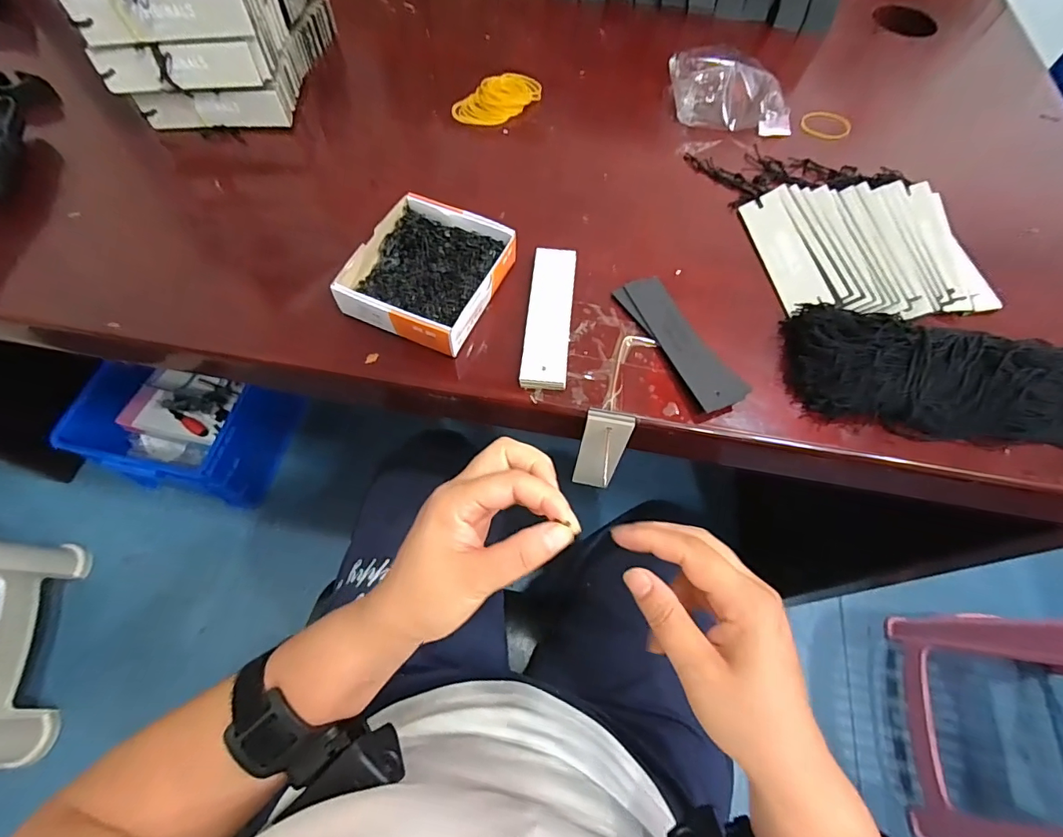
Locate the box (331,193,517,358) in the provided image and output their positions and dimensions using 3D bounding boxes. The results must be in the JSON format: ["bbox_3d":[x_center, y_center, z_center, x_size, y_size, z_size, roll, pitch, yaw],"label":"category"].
[{"bbox_3d":[-0.079,-0.110,0.373,0.101,0.031,0.115,22,64,9],"label":"box"}]

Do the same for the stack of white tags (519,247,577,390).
[{"bbox_3d":[0.014,-0.080,0.376,0.034,0.009,0.129,6,63,1],"label":"stack of white tags"}]

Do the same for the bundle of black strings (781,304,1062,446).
[{"bbox_3d":[0.336,-0.021,0.347,0.287,0.025,0.093,13,63,5],"label":"bundle of black strings"}]

